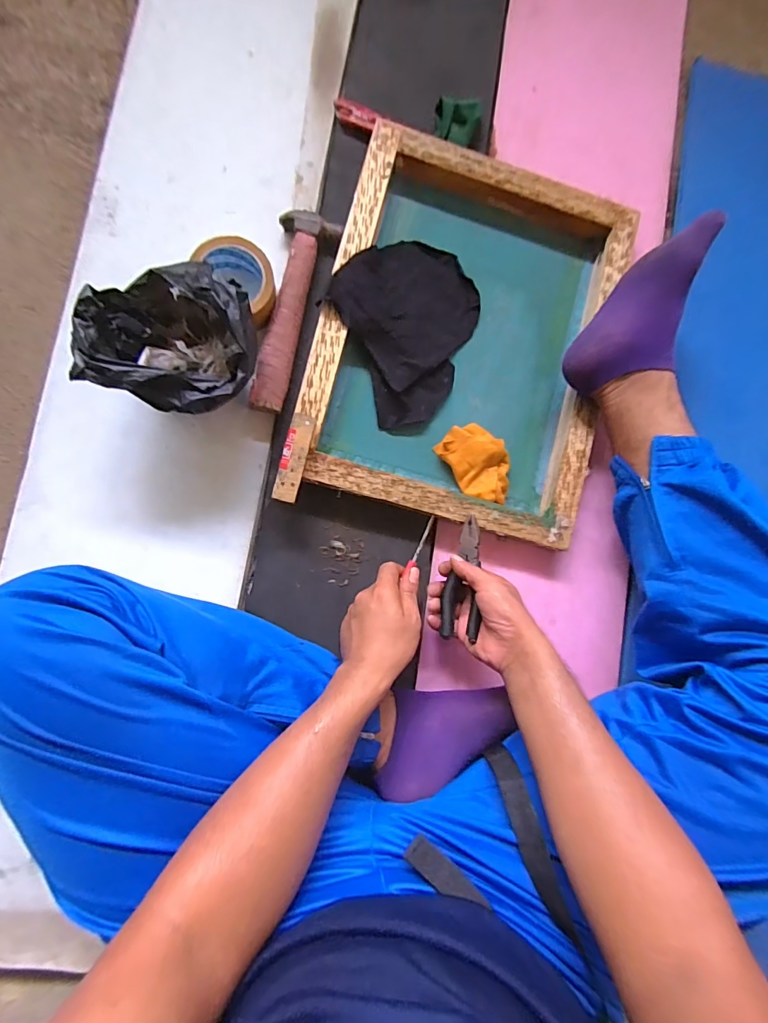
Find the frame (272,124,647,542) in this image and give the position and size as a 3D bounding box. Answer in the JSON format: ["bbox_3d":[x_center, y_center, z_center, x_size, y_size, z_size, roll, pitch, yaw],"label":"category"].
[{"bbox_3d":[0.108,-0.222,0.579,0.368,0.050,0.469,14,87,-7],"label":"frame"}]

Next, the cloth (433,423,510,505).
[{"bbox_3d":[0.124,-0.063,0.585,0.071,0.032,0.108,-34,93,-7],"label":"cloth"}]

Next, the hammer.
[{"bbox_3d":[-0.120,-0.252,0.566,0.073,0.034,0.257,15,87,-7],"label":"hammer"}]

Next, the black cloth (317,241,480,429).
[{"bbox_3d":[0.044,-0.242,0.580,0.189,0.036,0.213,-28,92,-7],"label":"black cloth"}]

